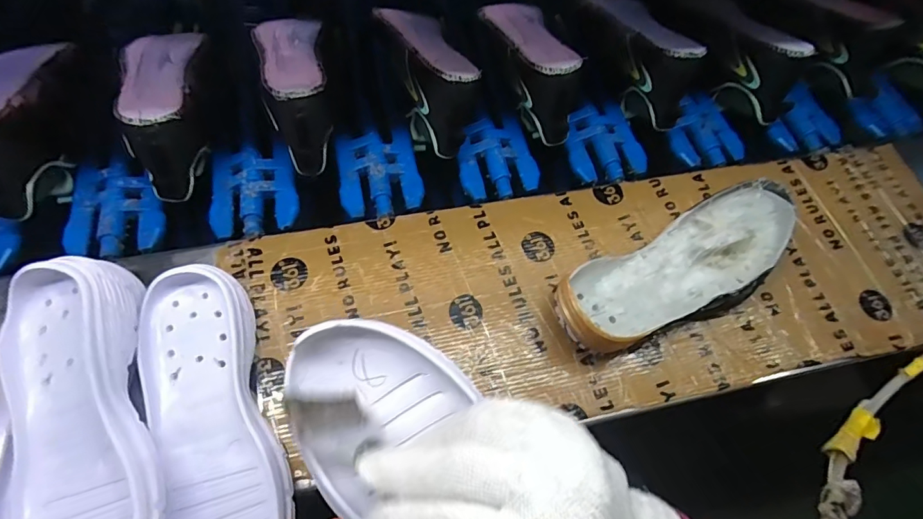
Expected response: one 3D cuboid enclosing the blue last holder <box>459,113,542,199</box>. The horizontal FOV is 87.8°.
[{"bbox_3d":[0.039,-0.127,0.582,0.093,0.027,0.118,-13,67,-9],"label":"blue last holder"}]

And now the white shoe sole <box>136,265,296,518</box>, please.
[{"bbox_3d":[-0.191,0.129,0.375,0.089,0.043,0.253,-15,67,-10],"label":"white shoe sole"}]

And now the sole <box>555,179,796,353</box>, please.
[{"bbox_3d":[0.202,0.015,0.450,0.252,0.059,0.097,-27,69,-14],"label":"sole"}]

